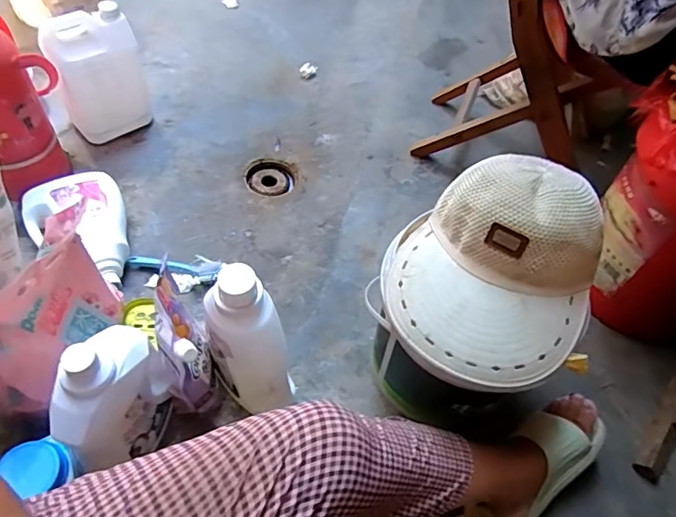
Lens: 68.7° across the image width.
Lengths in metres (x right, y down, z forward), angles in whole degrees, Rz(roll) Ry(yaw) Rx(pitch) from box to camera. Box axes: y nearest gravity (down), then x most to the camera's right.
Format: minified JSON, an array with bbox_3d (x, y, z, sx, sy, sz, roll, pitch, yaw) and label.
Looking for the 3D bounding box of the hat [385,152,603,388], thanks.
[{"bbox_3d":[0.185,0.007,0.565,0.227,0.131,0.227,30,56,14],"label":"hat"}]

